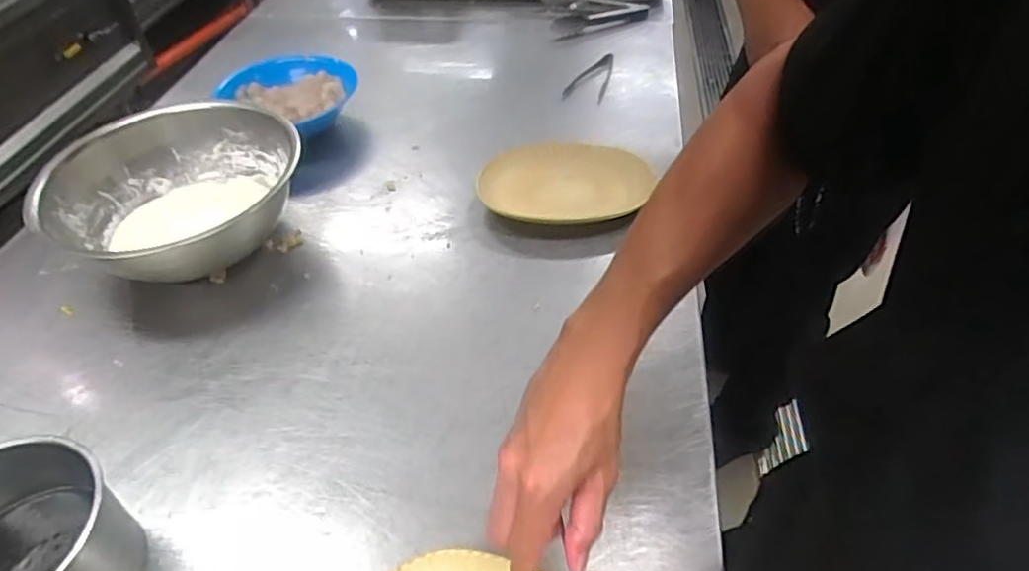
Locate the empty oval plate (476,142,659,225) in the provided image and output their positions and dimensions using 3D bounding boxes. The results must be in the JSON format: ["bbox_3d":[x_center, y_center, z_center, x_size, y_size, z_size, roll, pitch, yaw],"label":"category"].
[{"bbox_3d":[0.070,-0.140,0.859,0.229,0.046,0.147,-1,45,4],"label":"empty oval plate"}]

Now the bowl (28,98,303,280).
[{"bbox_3d":[-0.416,-0.104,0.799,0.283,0.141,0.283,-2,45,2],"label":"bowl"}]

